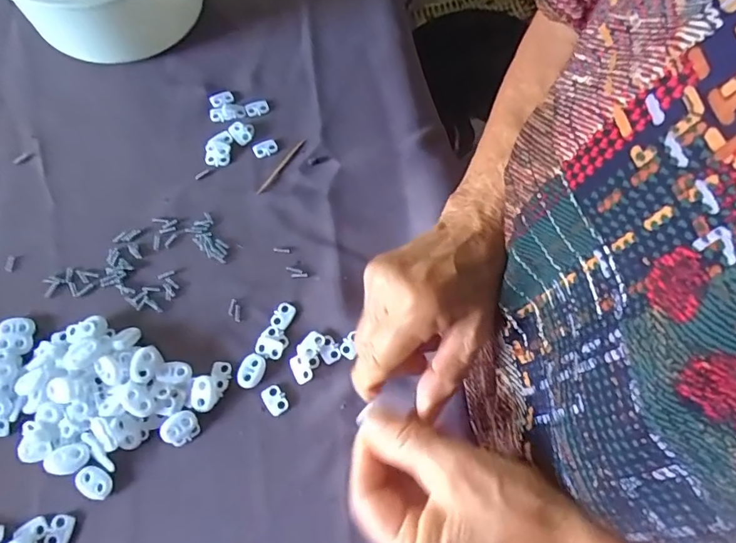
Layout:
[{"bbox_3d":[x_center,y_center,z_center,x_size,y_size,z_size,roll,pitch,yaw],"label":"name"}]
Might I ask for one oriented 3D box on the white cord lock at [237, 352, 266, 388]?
[{"bbox_3d":[-0.077,0.066,0.330,0.016,0.005,0.023,16,67,4],"label":"white cord lock"}]

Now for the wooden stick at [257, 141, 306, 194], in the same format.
[{"bbox_3d":[-0.069,-0.084,0.395,0.005,0.004,0.060,32,69,10],"label":"wooden stick"}]

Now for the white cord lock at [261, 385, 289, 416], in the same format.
[{"bbox_3d":[-0.061,0.084,0.325,0.013,0.004,0.019,-32,72,-15],"label":"white cord lock"}]

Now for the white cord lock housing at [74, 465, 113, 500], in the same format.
[{"bbox_3d":[-0.165,0.127,0.300,0.022,0.004,0.016,28,68,9],"label":"white cord lock housing"}]

